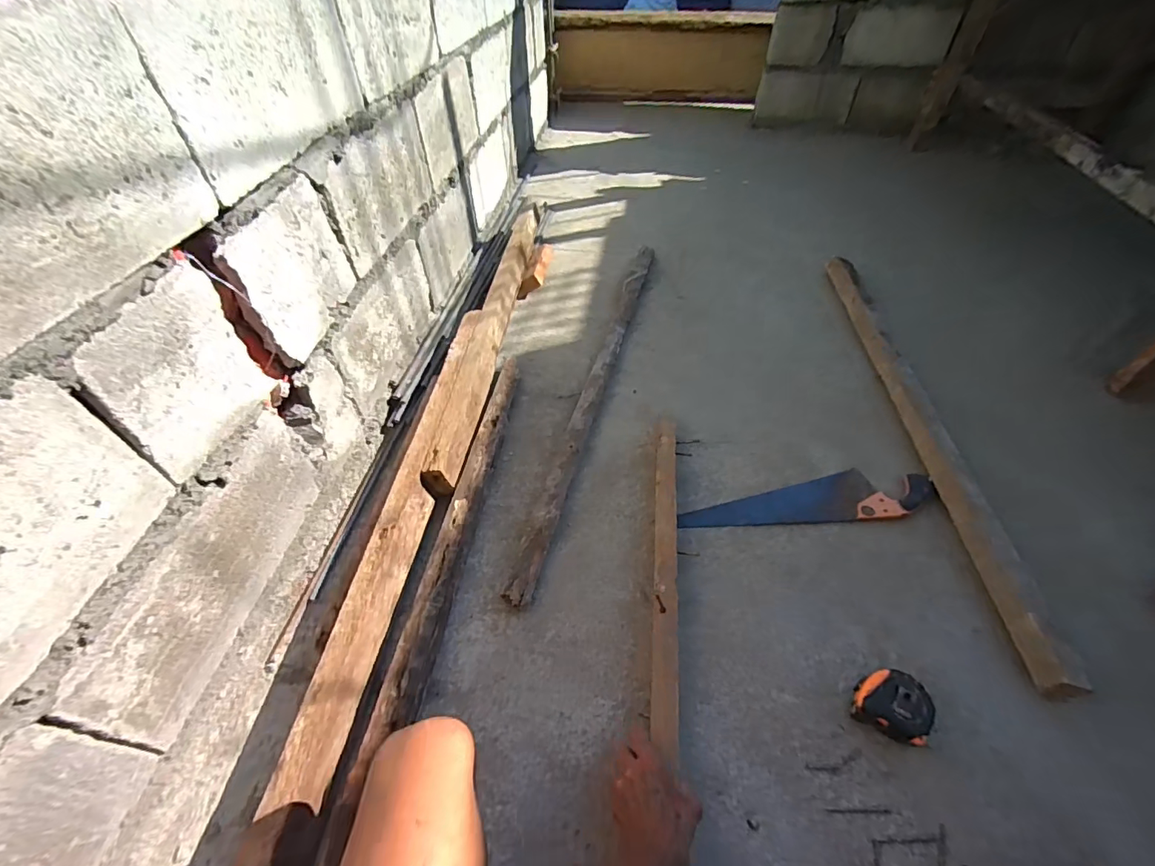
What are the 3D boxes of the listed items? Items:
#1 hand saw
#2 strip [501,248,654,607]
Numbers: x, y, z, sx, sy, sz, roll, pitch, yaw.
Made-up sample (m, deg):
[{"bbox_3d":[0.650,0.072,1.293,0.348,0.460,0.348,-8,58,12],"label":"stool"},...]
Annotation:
[{"bbox_3d":[0.408,0.116,0.873,0.447,0.018,0.103,-2,47,-1],"label":"hand saw"},{"bbox_3d":[0.051,-0.133,1.081,0.053,0.046,1.088,12,48,11],"label":"strip"}]

